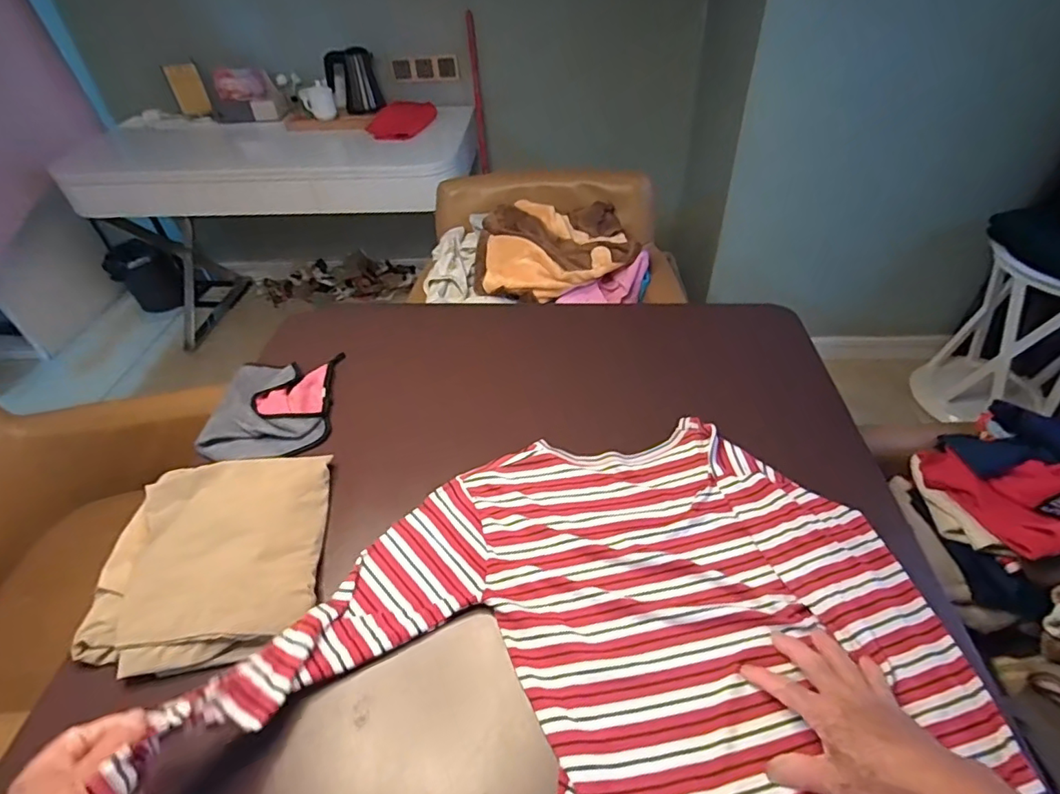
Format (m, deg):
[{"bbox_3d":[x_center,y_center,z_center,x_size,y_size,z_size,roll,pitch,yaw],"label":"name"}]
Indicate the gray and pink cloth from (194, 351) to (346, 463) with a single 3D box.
[{"bbox_3d":[-0.411,0.011,0.859,0.180,0.023,0.217,-6,45,-6],"label":"gray and pink cloth"}]

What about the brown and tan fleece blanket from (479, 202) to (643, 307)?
[{"bbox_3d":[0.057,-0.374,1.354,0.388,0.125,0.268,-2,45,-2],"label":"brown and tan fleece blanket"}]

